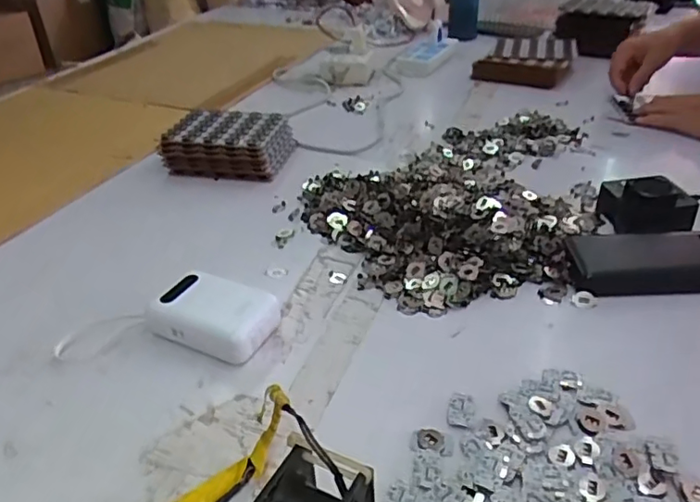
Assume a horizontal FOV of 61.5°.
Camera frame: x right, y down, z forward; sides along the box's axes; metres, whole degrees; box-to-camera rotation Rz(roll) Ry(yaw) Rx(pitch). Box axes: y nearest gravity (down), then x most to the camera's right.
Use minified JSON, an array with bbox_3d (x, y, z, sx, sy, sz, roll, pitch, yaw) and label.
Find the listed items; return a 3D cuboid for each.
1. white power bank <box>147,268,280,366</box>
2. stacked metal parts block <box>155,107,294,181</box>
[{"bbox_3d":[-0.119,0.056,0.518,0.105,0.038,0.068,15,38,25],"label":"white power bank"},{"bbox_3d":[-0.164,-0.147,0.804,0.158,0.056,0.112,4,34,12],"label":"stacked metal parts block"}]

